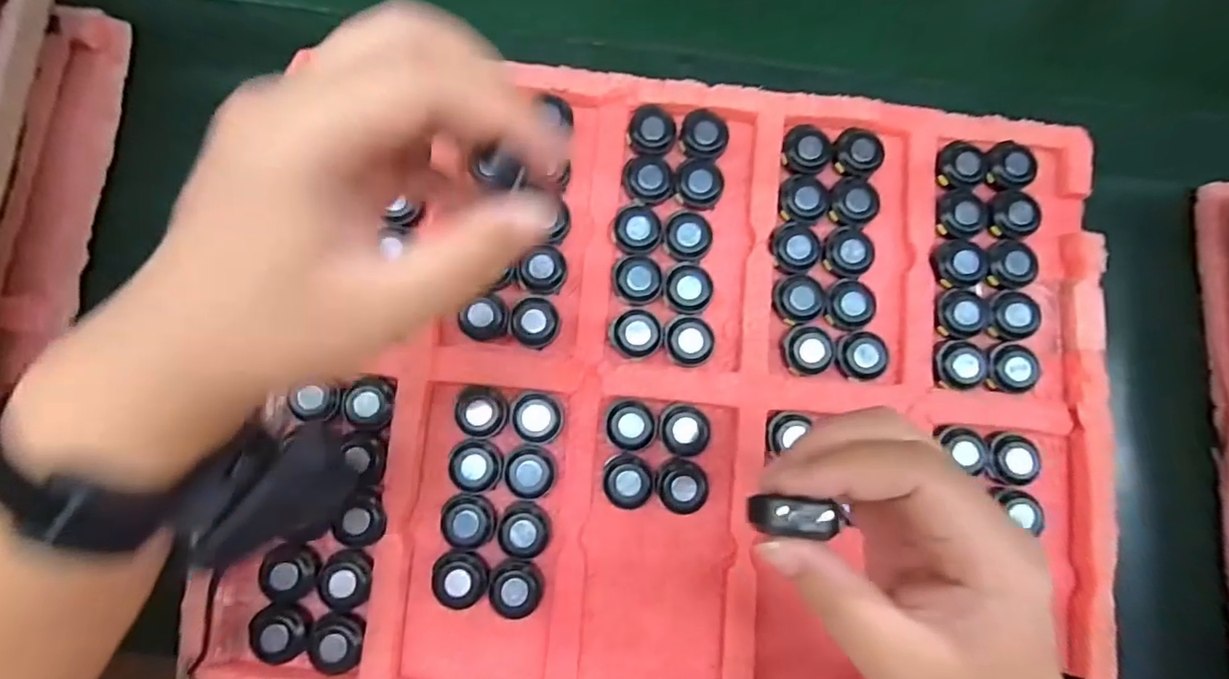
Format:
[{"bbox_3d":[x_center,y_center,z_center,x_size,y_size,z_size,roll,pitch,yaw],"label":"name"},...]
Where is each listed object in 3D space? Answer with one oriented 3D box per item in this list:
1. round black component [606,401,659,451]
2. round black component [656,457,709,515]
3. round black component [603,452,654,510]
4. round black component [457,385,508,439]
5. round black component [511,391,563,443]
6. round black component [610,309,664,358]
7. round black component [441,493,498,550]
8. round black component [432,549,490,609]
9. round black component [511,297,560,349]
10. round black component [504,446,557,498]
[{"bbox_3d":[0.010,0.049,0.319,0.028,0.006,0.027,-1,81,-2],"label":"round black component"},{"bbox_3d":[0.038,0.083,0.318,0.029,0.012,0.029,-1,81,-2],"label":"round black component"},{"bbox_3d":[0.008,0.080,0.318,0.027,0.011,0.030,-2,81,-3],"label":"round black component"},{"bbox_3d":[-0.075,0.041,0.319,0.028,0.009,0.028,0,80,-2],"label":"round black component"},{"bbox_3d":[-0.044,0.045,0.320,0.028,0.008,0.029,0,80,-2],"label":"round black component"},{"bbox_3d":[0.013,-0.004,0.326,0.029,0.004,0.029,0,82,0],"label":"round black component"},{"bbox_3d":[-0.081,0.101,0.310,0.030,0.009,0.029,0,80,-2],"label":"round black component"},{"bbox_3d":[-0.084,0.131,0.307,0.028,0.010,0.029,0,80,-2],"label":"round black component"},{"bbox_3d":[-0.046,-0.010,0.327,0.027,0.012,0.028,-1,81,-2],"label":"round black component"},{"bbox_3d":[-0.048,0.075,0.316,0.027,0.009,0.028,0,80,-2],"label":"round black component"}]

